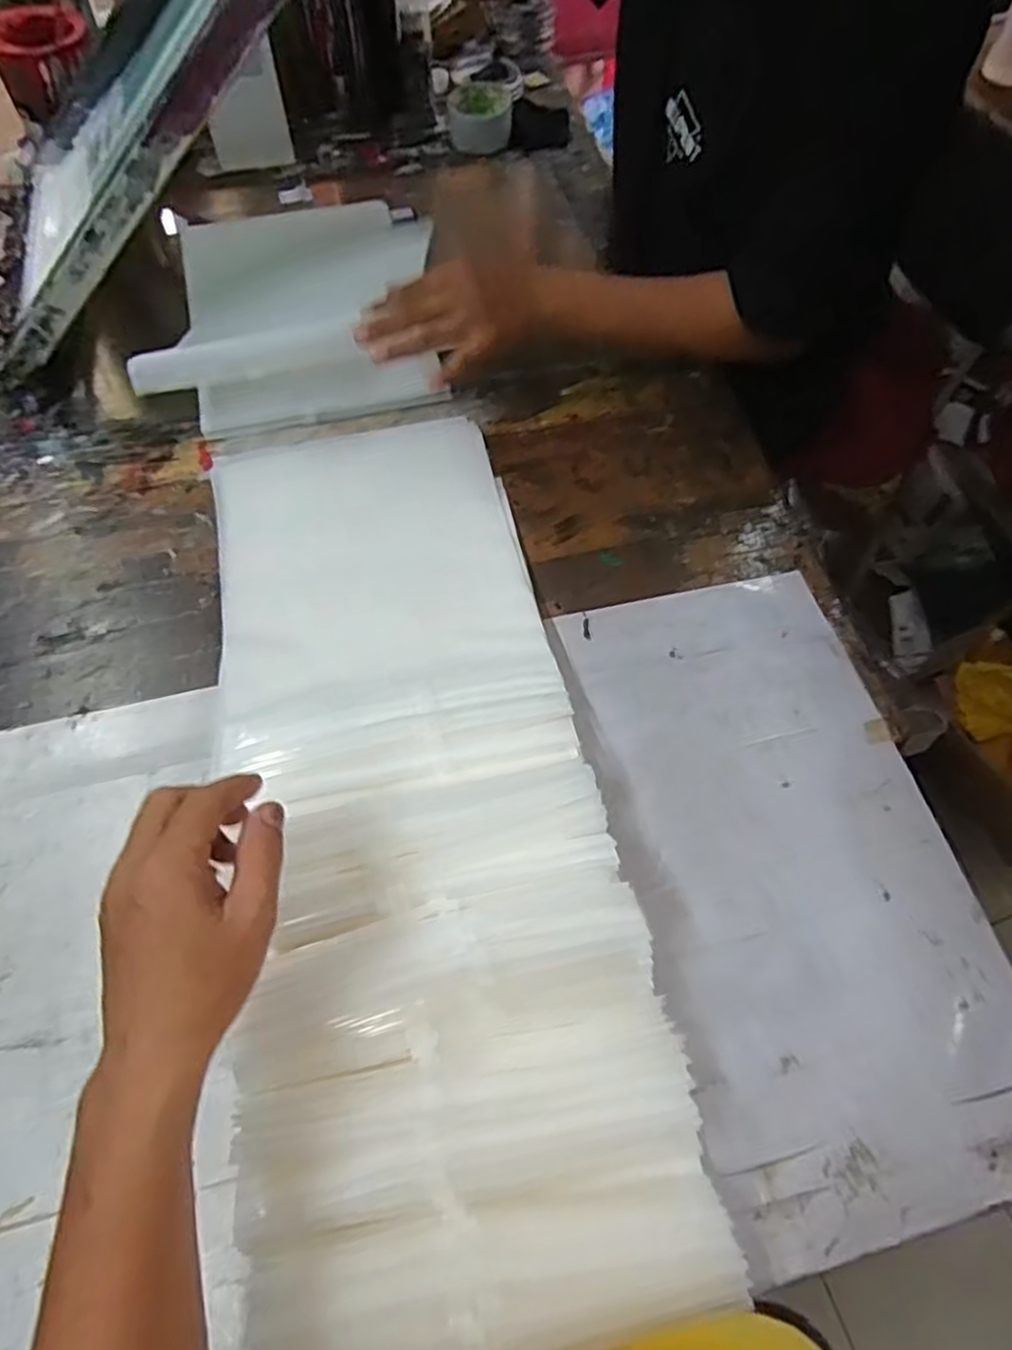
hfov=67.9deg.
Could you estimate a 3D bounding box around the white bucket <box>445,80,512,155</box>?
[{"bbox_3d":[-0.036,-0.747,1.011,0.084,0.052,0.089,0,60,-1],"label":"white bucket"}]

